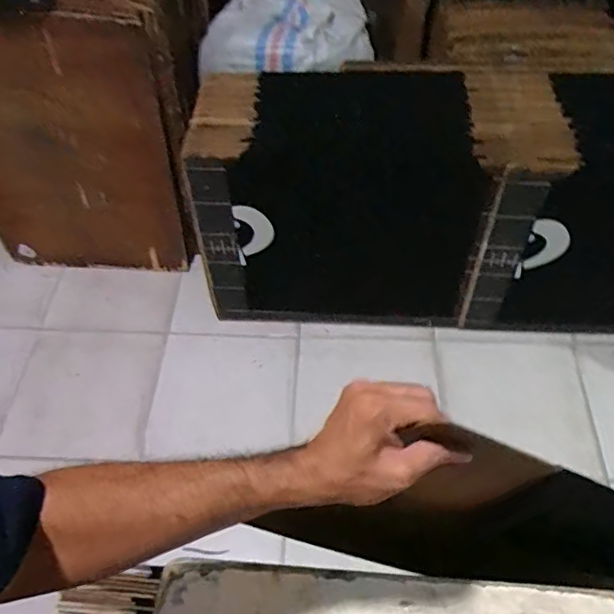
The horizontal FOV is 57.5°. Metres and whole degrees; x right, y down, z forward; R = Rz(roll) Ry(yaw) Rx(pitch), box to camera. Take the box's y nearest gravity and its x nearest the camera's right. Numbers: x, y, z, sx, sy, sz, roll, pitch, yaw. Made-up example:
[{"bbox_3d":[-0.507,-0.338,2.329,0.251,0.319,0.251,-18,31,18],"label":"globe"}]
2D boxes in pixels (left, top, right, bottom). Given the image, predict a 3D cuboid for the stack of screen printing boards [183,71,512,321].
[{"bbox_3d":[0.074,-0.298,1.579,0.732,0.636,0.399,2,56,2],"label":"stack of screen printing boards"}]

